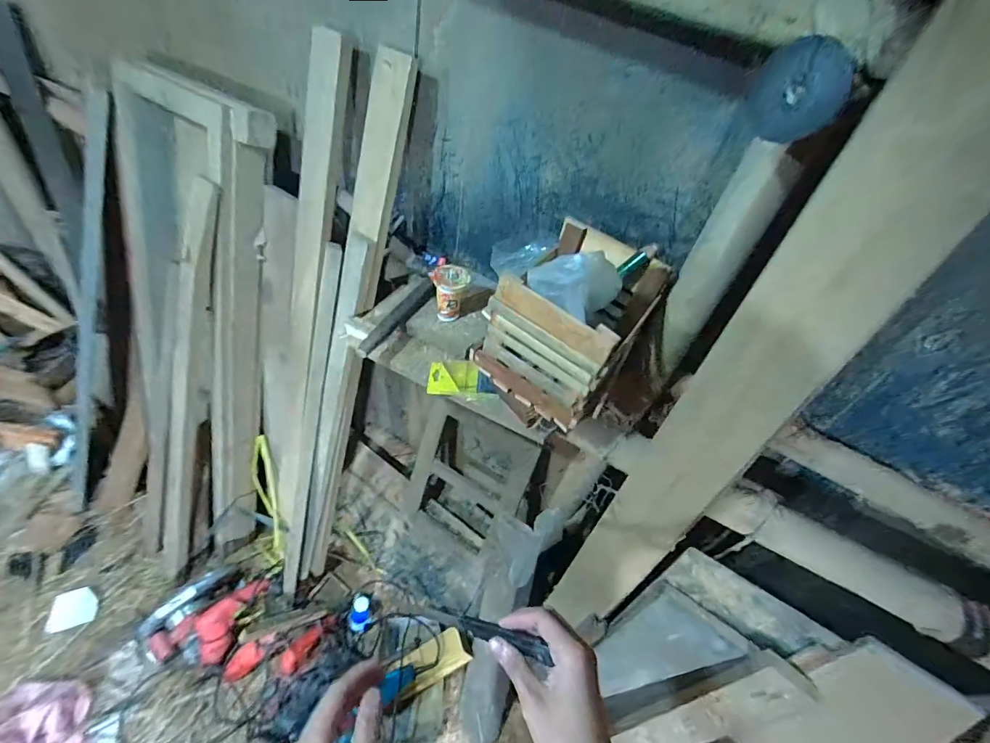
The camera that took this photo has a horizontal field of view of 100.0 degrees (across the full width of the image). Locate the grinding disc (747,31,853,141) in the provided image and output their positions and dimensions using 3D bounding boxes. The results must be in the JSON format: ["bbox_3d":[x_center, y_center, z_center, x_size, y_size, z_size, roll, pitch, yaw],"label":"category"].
[{"bbox_3d":[0.263,-0.243,0.360,0.073,0.069,0.013,36,47,21],"label":"grinding disc"}]

